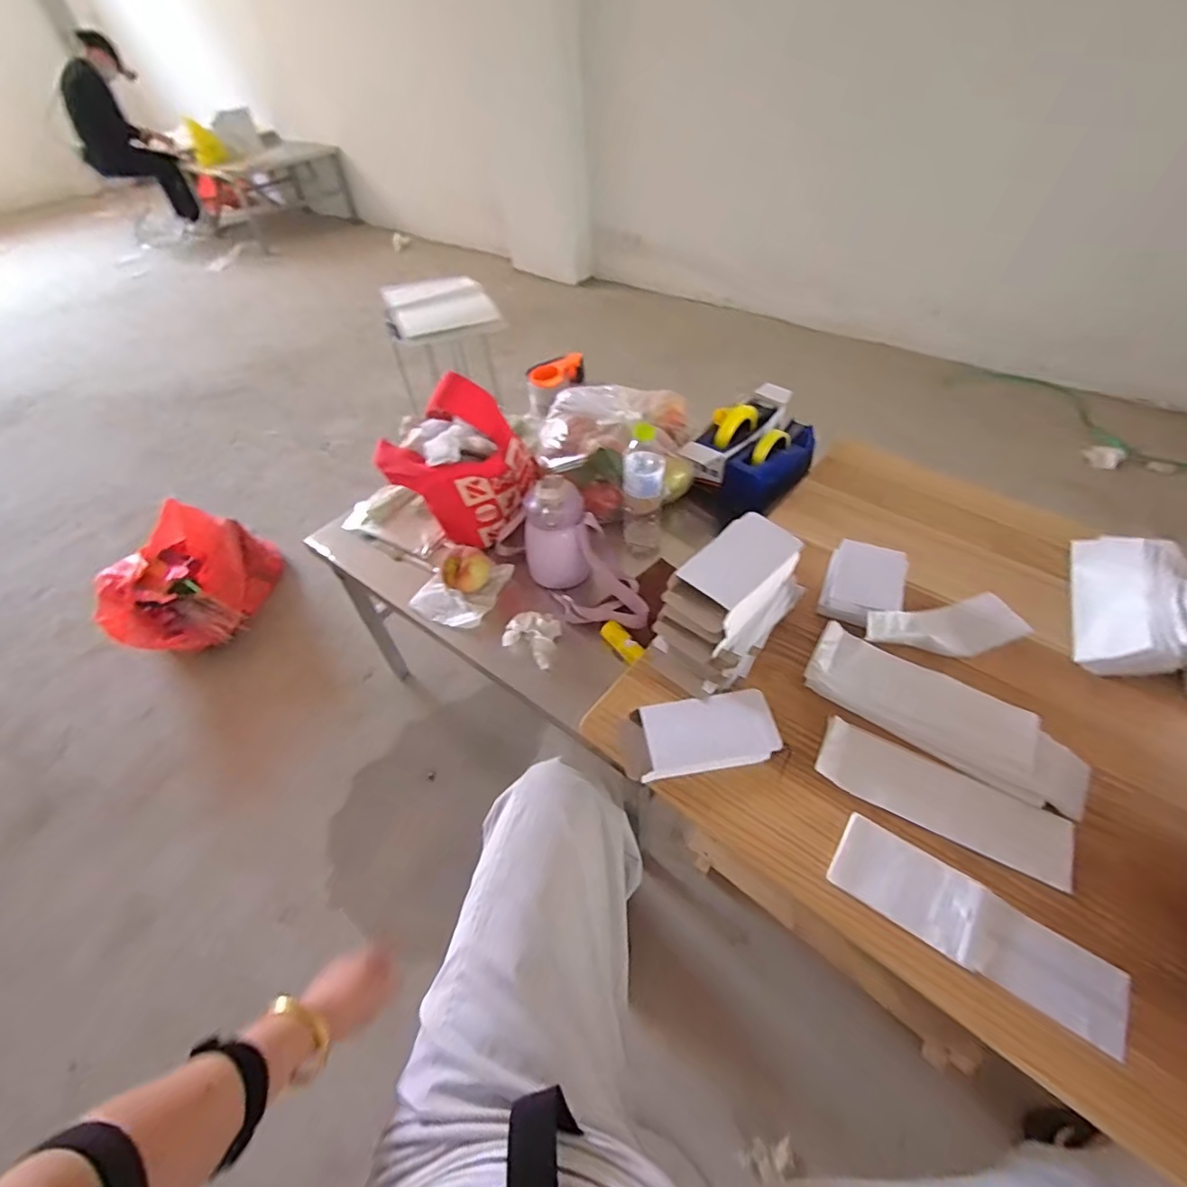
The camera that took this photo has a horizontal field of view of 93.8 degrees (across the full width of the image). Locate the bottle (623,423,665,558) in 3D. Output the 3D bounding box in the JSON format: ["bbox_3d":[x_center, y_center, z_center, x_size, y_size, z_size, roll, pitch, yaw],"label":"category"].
[{"bbox_3d":[0.083,-0.166,0.923,0.065,0.227,0.064,0,47,6],"label":"bottle"}]

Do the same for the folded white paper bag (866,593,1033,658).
[{"bbox_3d":[0.472,0.035,0.741,0.231,0.057,0.086,-10,47,-3],"label":"folded white paper bag"}]

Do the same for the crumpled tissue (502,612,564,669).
[{"bbox_3d":[-0.090,0.064,0.854,0.083,0.031,0.084,18,52,21],"label":"crumpled tissue"}]

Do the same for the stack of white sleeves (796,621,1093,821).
[{"bbox_3d":[0.413,0.140,0.664,0.300,0.033,0.101,28,56,28],"label":"stack of white sleeves"}]

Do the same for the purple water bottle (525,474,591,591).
[{"bbox_3d":[-0.053,-0.089,0.896,0.112,0.186,0.089,-11,47,-4],"label":"purple water bottle"}]

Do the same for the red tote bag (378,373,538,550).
[{"bbox_3d":[-0.231,-0.211,0.957,0.228,0.241,0.139,2,48,8],"label":"red tote bag"}]

